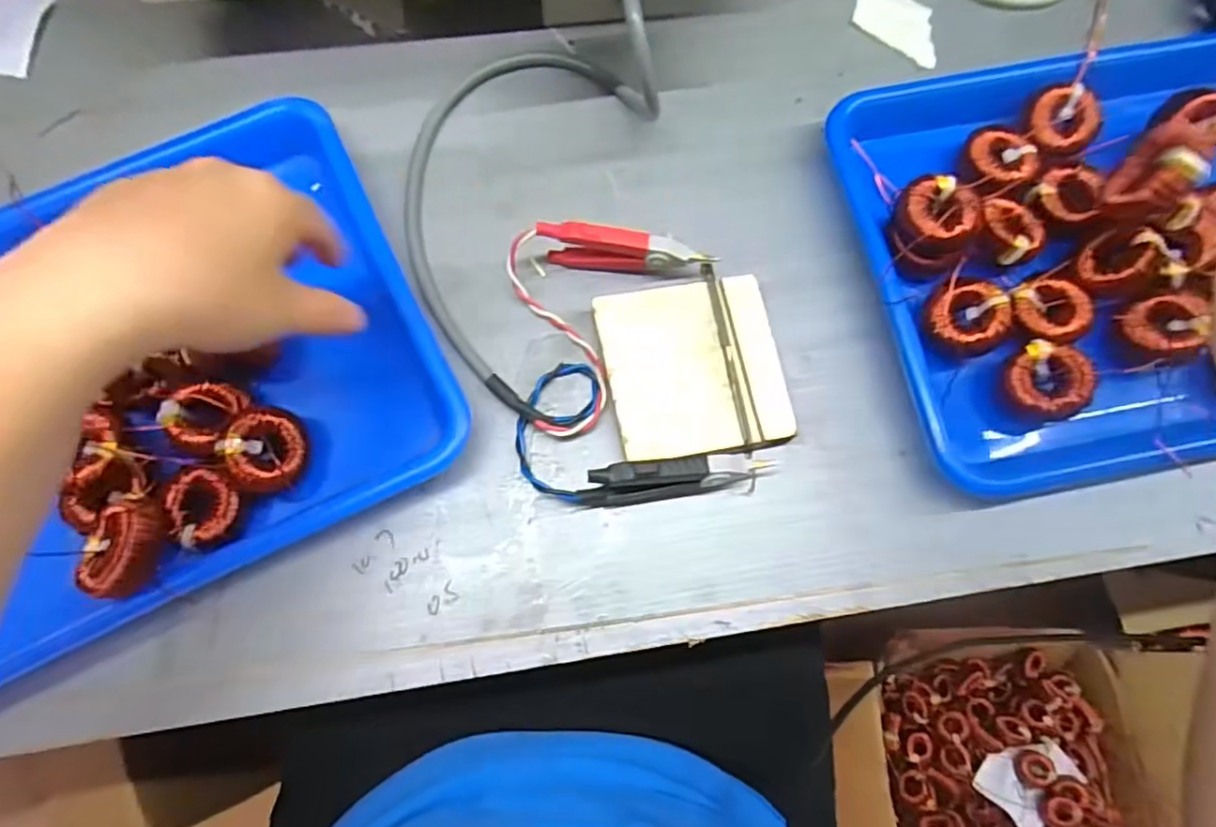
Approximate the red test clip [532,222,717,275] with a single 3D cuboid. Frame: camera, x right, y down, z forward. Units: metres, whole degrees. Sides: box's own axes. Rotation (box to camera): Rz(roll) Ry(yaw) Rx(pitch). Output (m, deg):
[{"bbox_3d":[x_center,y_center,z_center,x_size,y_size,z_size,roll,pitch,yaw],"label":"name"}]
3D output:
[{"bbox_3d":[0.010,-0.091,0.363,0.094,0.036,0.015,6,76,1],"label":"red test clip"}]

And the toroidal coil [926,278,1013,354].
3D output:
[{"bbox_3d":[0.195,-0.053,0.344,0.041,0.013,0.040,0,76,0],"label":"toroidal coil"}]

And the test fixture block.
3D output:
[{"bbox_3d":[0.046,-0.024,0.354,0.092,0.018,0.097,-10,76,-3],"label":"test fixture block"}]

